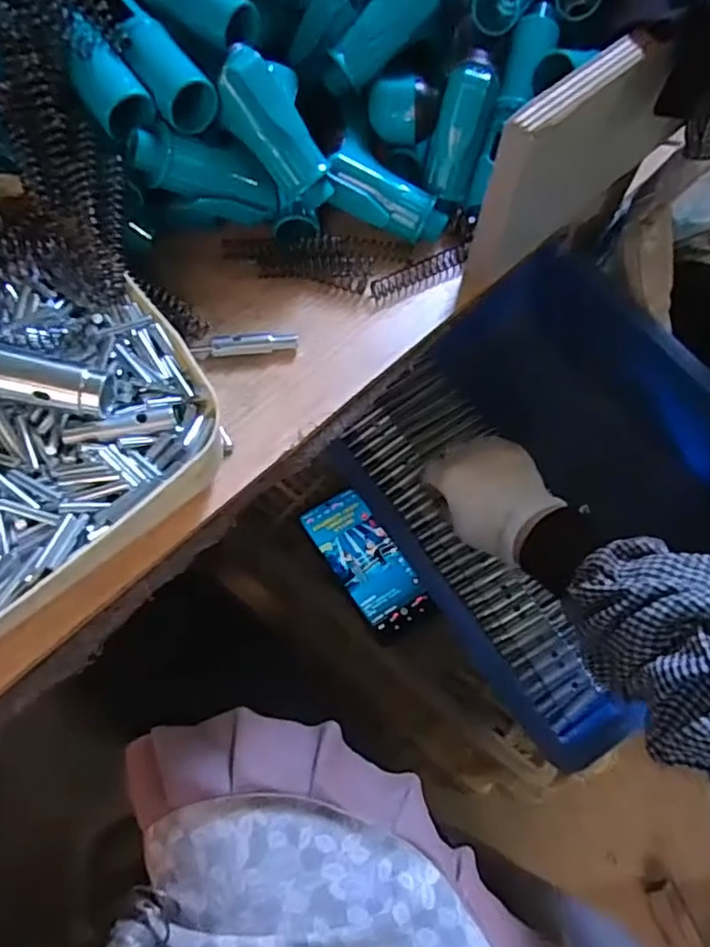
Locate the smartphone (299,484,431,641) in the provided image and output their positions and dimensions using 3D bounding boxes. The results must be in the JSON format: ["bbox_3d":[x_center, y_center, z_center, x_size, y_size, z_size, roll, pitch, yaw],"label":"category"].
[{"bbox_3d":[0.011,0.088,0.643,0.067,0.011,0.156,-28,68,-16],"label":"smartphone"}]

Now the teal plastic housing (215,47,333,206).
[{"bbox_3d":[-0.045,-0.191,0.355,0.032,0.085,0.028,11,56,45],"label":"teal plastic housing"}]

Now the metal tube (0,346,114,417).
[{"bbox_3d":[-0.146,-0.040,0.285,0.070,0.026,0.021,10,63,2],"label":"metal tube"}]

